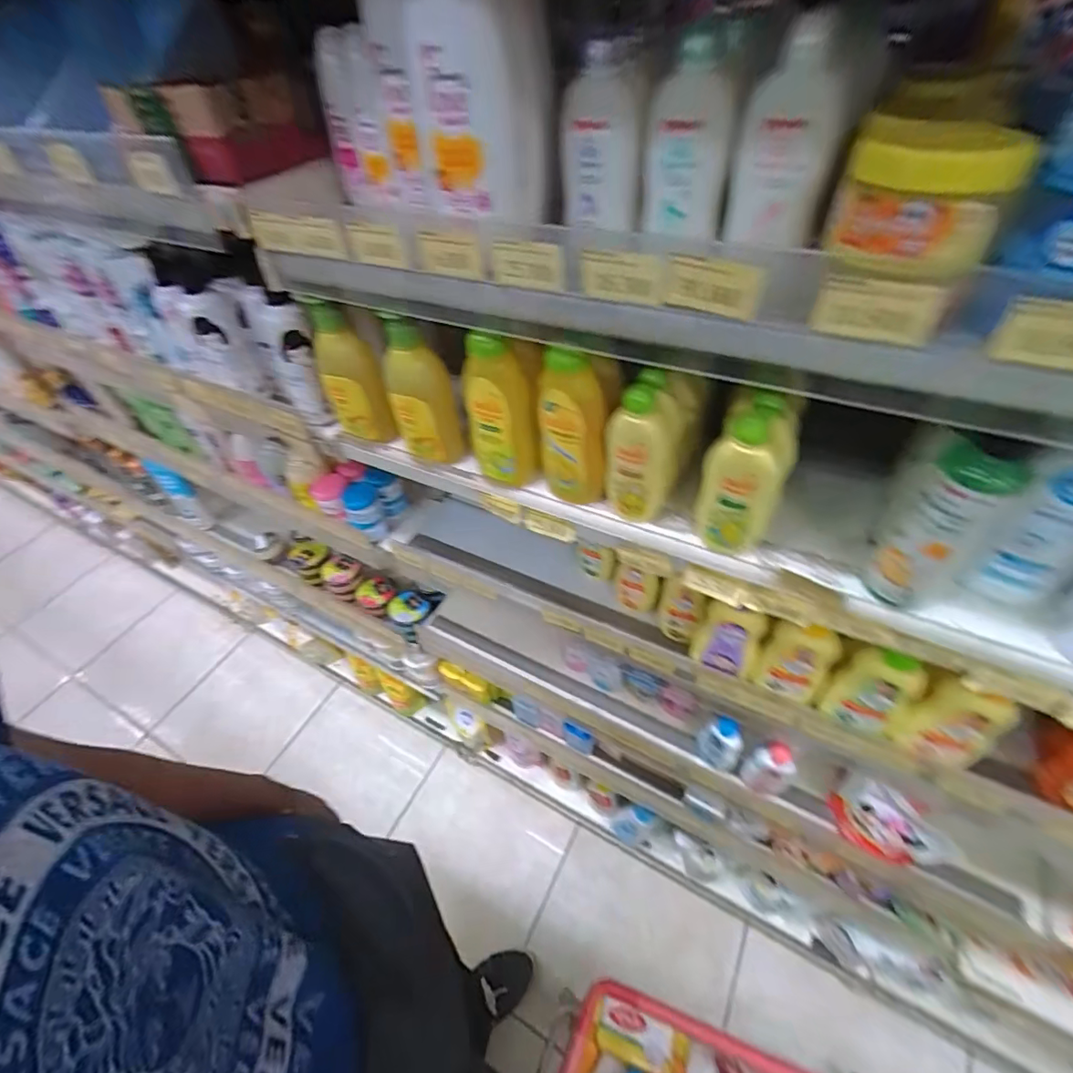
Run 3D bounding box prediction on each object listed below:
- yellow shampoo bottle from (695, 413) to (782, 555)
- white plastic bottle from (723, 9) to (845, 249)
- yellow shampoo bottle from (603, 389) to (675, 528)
[{"bbox_3d":[0.157,-0.035,0.402,0.054,0.123,0.030,19,54,22],"label":"yellow shampoo bottle"},{"bbox_3d":[0.150,-0.238,0.311,0.050,0.103,0.041,3,49,9],"label":"white plastic bottle"},{"bbox_3d":[0.090,-0.071,0.441,0.060,0.129,0.048,7,50,13],"label":"yellow shampoo bottle"}]

